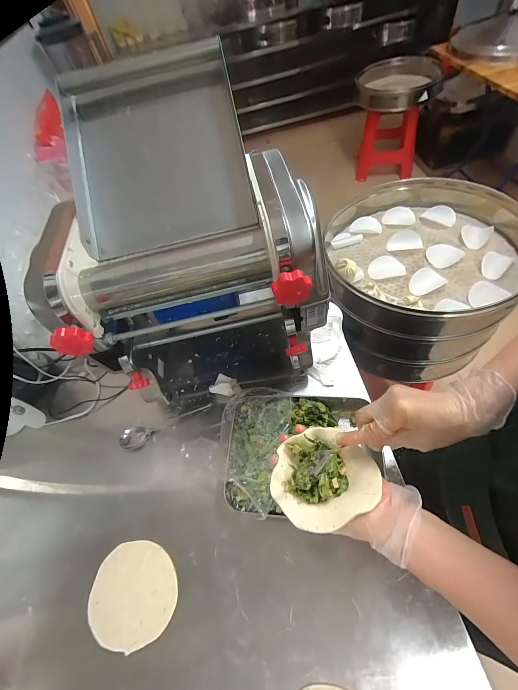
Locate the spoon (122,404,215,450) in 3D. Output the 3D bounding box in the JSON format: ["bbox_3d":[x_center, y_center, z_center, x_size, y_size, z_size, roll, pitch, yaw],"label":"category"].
[{"bbox_3d":[-0.182,0.162,0.607,0.181,0.024,0.038,-22,56,-3],"label":"spoon"}]

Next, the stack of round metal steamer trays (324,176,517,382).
[{"bbox_3d":[0.470,-0.208,0.891,0.508,0.353,0.512,3,58,13],"label":"stack of round metal steamer trays"}]

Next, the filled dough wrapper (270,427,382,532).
[{"bbox_3d":[0.077,0.150,0.355,0.121,0.042,0.102,-23,57,-11],"label":"filled dough wrapper"}]

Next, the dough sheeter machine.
[{"bbox_3d":[-0.106,-0.141,0.547,0.369,0.472,0.402,-12,56,1],"label":"dough sheeter machine"}]

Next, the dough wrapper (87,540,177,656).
[{"bbox_3d":[-0.197,0.383,0.472,0.130,0.005,0.130,-3,56,5],"label":"dough wrapper"}]

